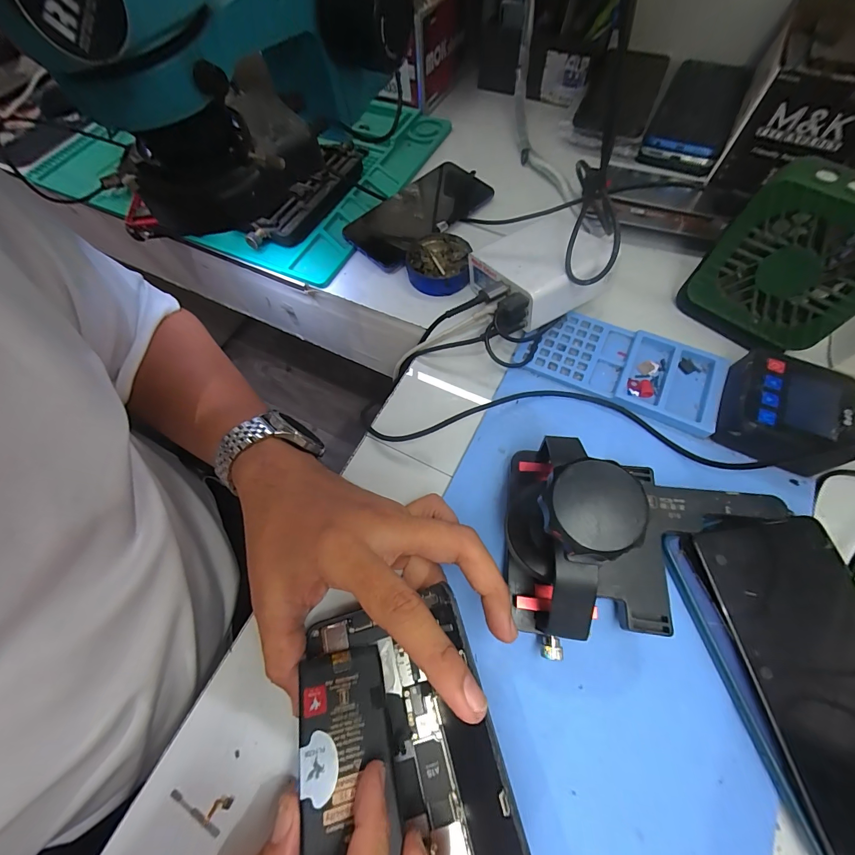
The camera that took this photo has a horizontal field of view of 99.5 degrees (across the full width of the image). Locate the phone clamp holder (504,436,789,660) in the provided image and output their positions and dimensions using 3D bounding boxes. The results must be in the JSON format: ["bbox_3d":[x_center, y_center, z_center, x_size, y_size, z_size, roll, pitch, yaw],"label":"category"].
[{"bbox_3d":[0.125,0.067,0.190,0.158,0.094,0.107,3,67,5],"label":"phone clamp holder"}]

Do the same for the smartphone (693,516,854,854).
[{"bbox_3d":[0.216,0.132,0.193,0.076,0.011,0.157,-11,65,6],"label":"smartphone"}]

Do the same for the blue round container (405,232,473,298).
[{"bbox_3d":[0.010,-0.158,0.344,0.059,0.016,0.062,-1,67,3],"label":"blue round container"}]

